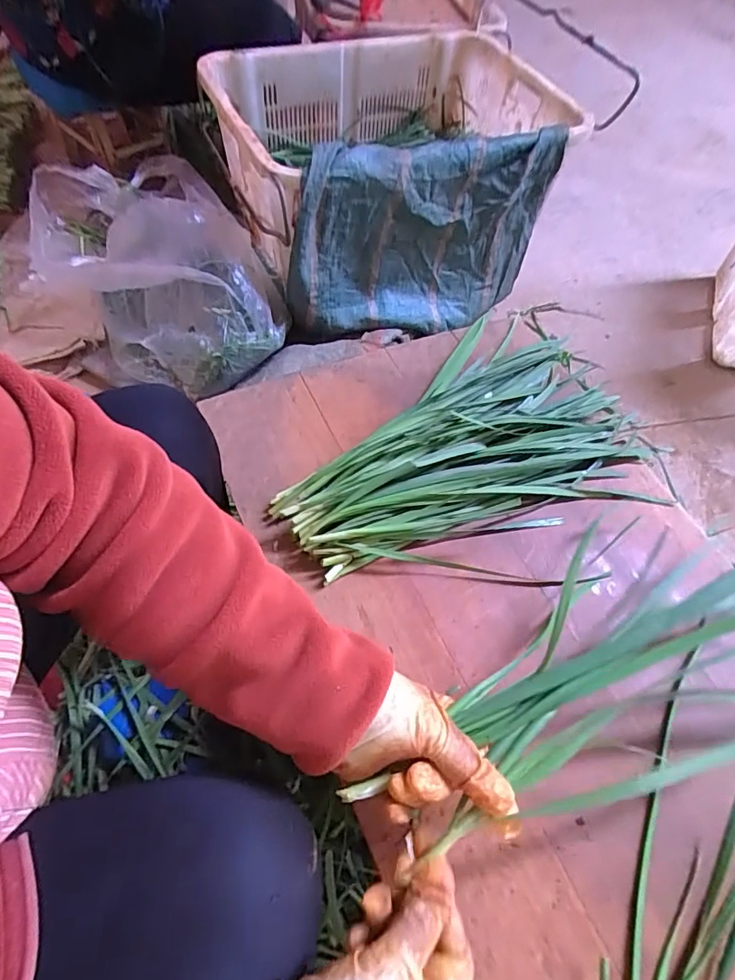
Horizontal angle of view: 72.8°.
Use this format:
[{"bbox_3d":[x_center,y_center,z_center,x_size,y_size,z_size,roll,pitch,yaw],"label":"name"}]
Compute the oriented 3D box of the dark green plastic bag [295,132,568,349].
[{"bbox_3d":[0.102,-0.450,0.923,0.503,0.347,0.048,-17,62,-14],"label":"dark green plastic bag"}]

